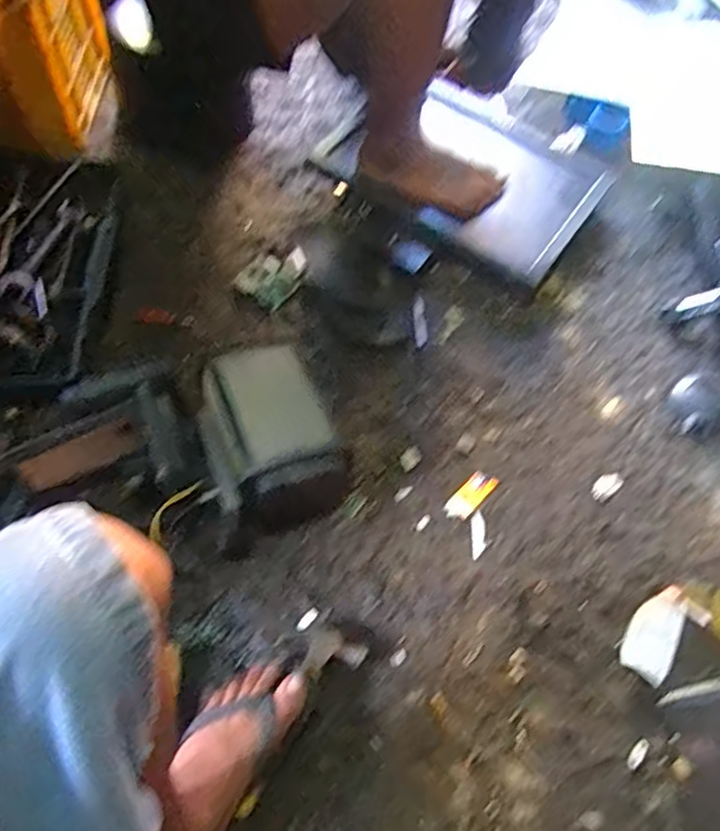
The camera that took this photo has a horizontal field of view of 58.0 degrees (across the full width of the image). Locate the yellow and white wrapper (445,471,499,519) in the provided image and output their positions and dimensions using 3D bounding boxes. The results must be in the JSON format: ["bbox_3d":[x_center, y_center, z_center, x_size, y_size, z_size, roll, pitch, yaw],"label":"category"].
[{"bbox_3d":[0.151,0.108,0.881,0.033,0.004,0.081,42,67,17],"label":"yellow and white wrapper"}]

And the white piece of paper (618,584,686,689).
[{"bbox_3d":[0.359,0.262,0.788,0.061,0.021,0.117,33,64,13],"label":"white piece of paper"}]

